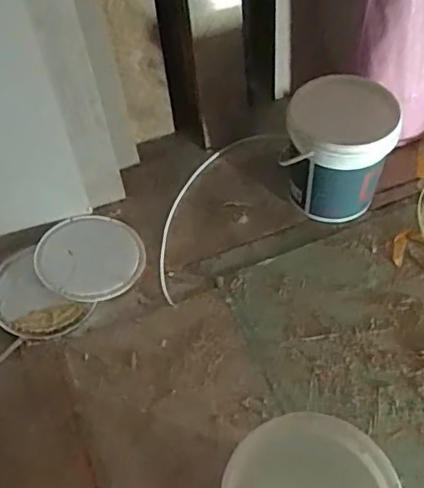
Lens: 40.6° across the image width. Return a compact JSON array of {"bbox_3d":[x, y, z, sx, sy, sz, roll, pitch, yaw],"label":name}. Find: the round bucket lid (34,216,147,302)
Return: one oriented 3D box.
[{"bbox_3d":[-0.335,0.031,1.594,0.284,0.025,0.265,5,53,-7],"label":"round bucket lid"}]

